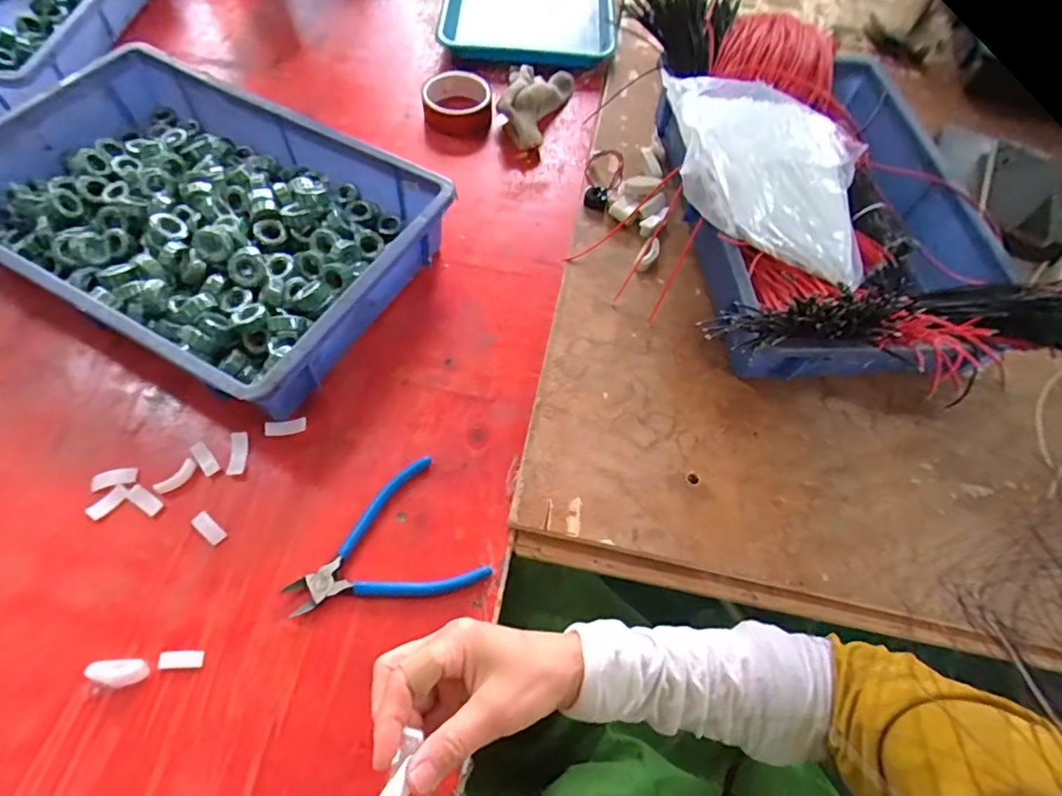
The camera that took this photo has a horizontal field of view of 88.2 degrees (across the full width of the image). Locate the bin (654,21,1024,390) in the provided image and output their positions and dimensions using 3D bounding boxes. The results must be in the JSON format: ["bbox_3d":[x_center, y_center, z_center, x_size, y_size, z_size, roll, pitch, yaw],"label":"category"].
[{"bbox_3d":[0.312,-0.221,0.568,0.319,0.136,0.465,0,61,-3],"label":"bin"}]

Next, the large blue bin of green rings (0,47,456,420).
[{"bbox_3d":[-0.330,-0.178,0.547,0.429,0.082,0.279,27,63,12],"label":"large blue bin of green rings"}]

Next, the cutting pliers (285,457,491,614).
[{"bbox_3d":[-0.121,0.126,0.435,0.141,0.007,0.112,-28,66,-17],"label":"cutting pliers"}]

